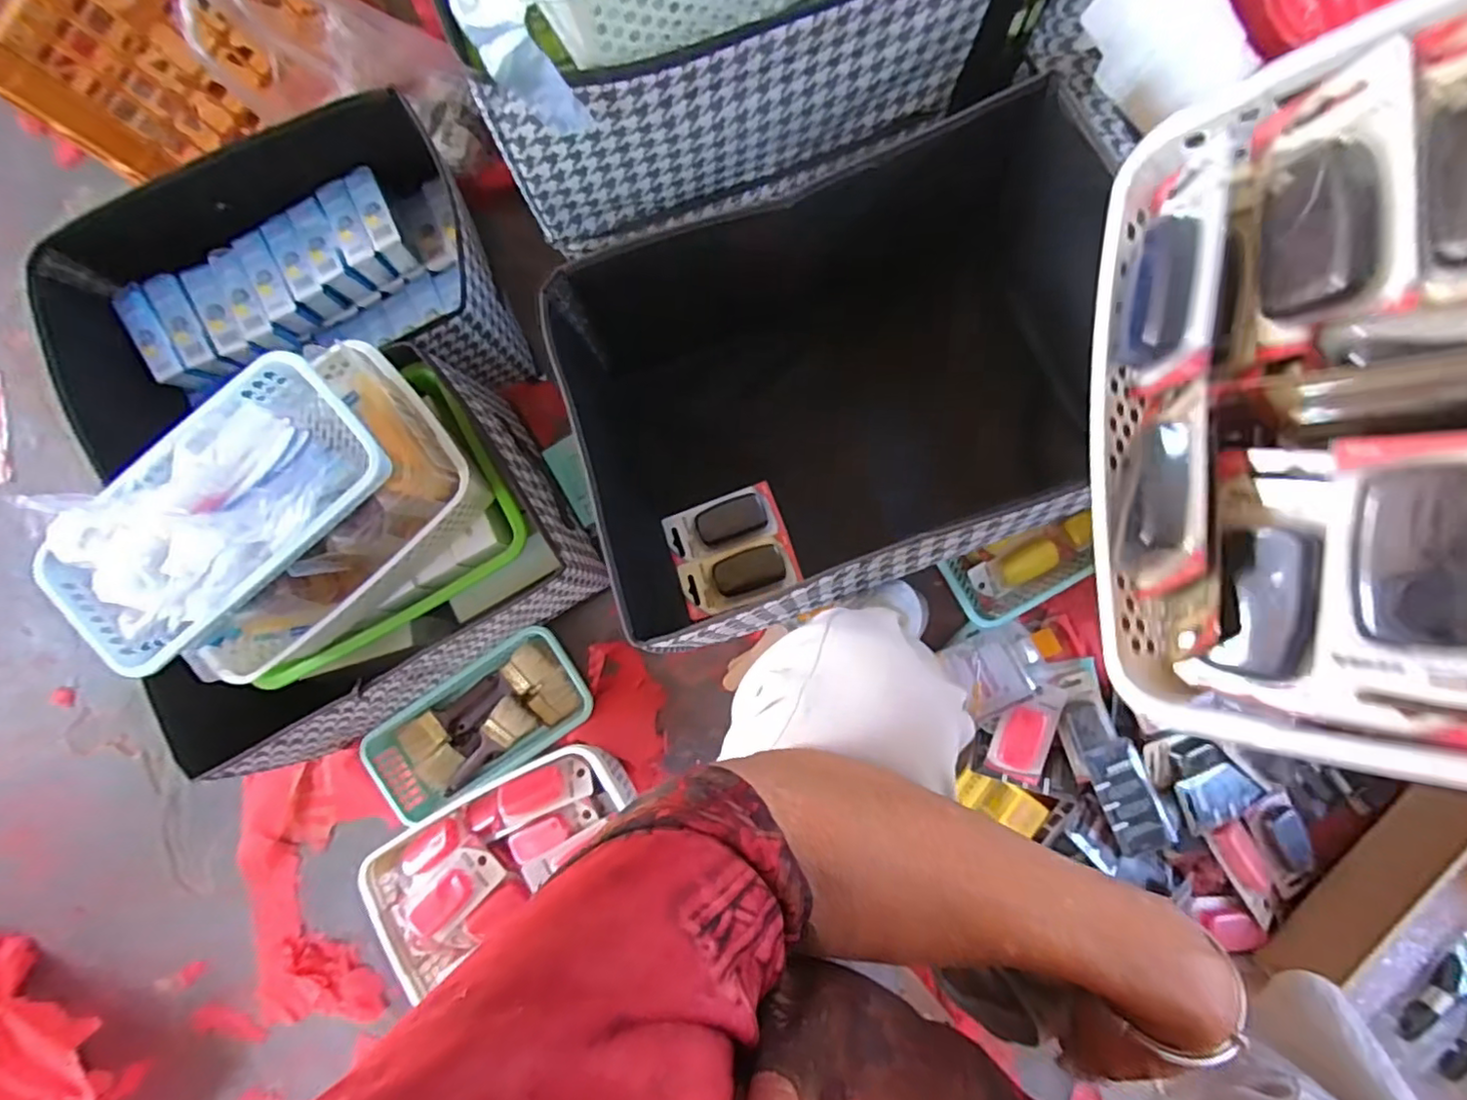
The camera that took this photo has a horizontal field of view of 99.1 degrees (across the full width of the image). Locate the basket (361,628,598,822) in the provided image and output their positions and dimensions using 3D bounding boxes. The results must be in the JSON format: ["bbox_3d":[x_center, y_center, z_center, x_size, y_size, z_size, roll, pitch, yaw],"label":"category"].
[{"bbox_3d":[-0.301,0.210,0.744,0.262,0.050,0.127,-35,85,2],"label":"basket"}]

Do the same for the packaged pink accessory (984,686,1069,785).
[{"bbox_3d":[0.324,0.199,0.690,0.051,0.023,0.107,20,88,5],"label":"packaged pink accessory"}]

